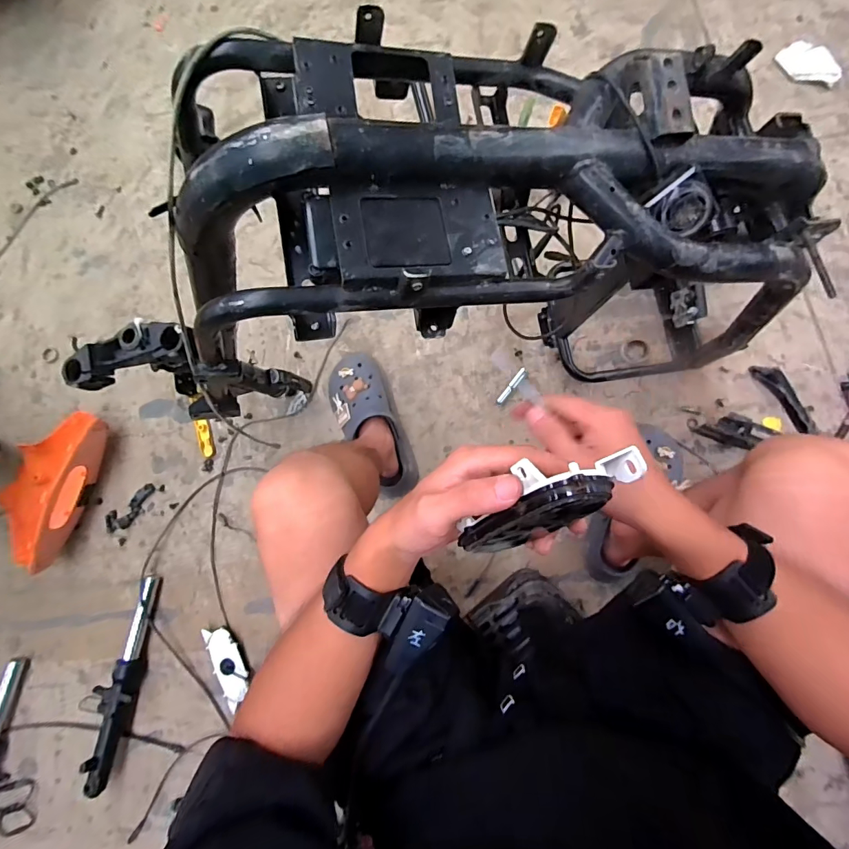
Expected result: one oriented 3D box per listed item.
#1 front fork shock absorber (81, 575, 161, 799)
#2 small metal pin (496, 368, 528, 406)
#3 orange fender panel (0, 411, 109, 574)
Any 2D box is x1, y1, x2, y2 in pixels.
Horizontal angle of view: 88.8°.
[{"bbox_3d":[-0.525,0.437,0.749,0.063,0.068,0.333,8,83,6],"label":"front fork shock absorber"},{"bbox_3d":[0.162,-0.070,0.808,0.015,0.019,0.083,42,87,9],"label":"small metal pin"},{"bbox_3d":[-0.681,0.108,0.786,0.127,0.093,0.270,15,85,7],"label":"orange fender panel"}]

